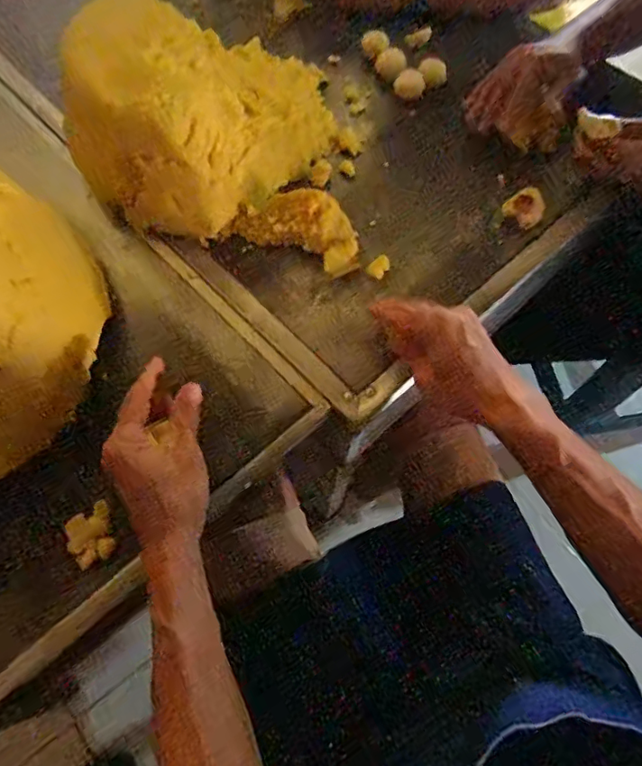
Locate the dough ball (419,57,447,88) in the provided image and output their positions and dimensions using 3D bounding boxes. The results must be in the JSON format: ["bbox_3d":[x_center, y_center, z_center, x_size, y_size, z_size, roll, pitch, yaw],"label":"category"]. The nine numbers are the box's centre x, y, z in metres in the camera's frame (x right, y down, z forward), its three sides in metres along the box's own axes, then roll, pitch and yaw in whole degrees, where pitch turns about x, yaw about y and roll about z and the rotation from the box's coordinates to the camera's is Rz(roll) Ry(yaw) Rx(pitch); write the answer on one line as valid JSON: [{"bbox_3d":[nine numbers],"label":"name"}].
[{"bbox_3d":[0.141,-0.391,0.643,0.036,0.026,0.023,9,65,3],"label":"dough ball"}]

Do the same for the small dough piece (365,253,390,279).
[{"bbox_3d":[0.061,-0.122,0.536,0.021,0.010,0.025,38,70,15],"label":"small dough piece"}]

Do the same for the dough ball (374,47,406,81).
[{"bbox_3d":[0.090,-0.414,0.663,0.038,0.028,0.030,9,65,3],"label":"dough ball"}]

